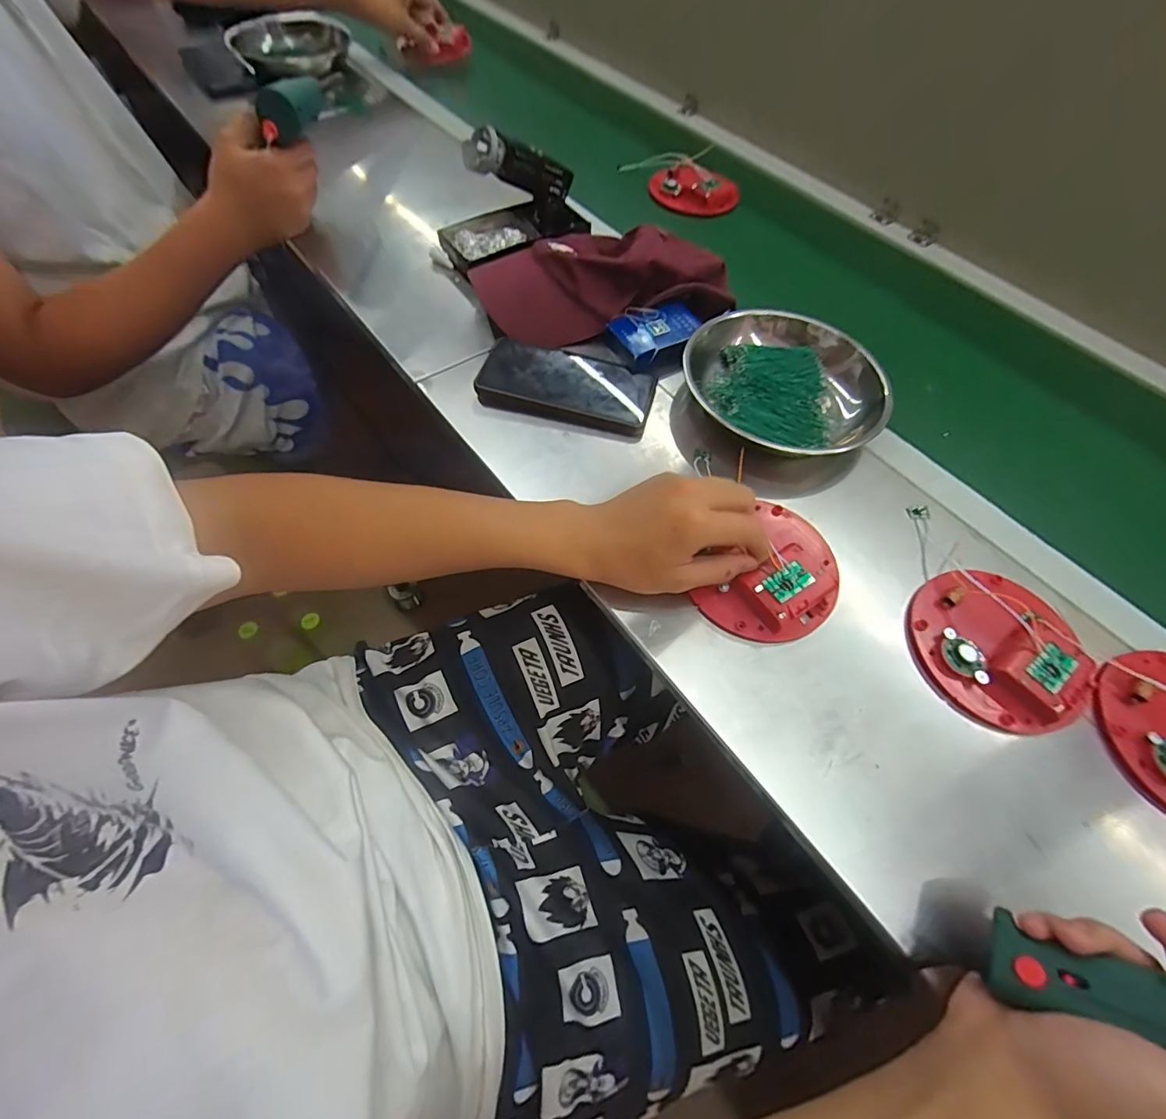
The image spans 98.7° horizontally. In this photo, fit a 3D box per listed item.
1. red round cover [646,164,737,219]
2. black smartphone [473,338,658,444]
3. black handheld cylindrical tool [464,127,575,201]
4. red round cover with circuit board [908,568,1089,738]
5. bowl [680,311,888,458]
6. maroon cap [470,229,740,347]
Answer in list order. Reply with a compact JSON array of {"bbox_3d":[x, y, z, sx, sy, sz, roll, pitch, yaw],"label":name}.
[{"bbox_3d":[0.152,-0.515,0.696,0.121,0.029,0.087,12,59,3],"label":"red round cover"},{"bbox_3d":[-0.017,-0.167,0.479,0.164,0.023,0.087,15,59,5],"label":"black smartphone"},{"bbox_3d":[-0.067,-0.423,0.541,0.130,0.044,0.041,-18,58,-45],"label":"black handheld cylindrical tool"},{"bbox_3d":[0.309,0.059,0.369,0.124,0.027,0.116,2,59,-3],"label":"red round cover with circuit board"},{"bbox_3d":[0.186,-0.169,0.475,0.171,0.058,0.172,2,59,-3],"label":"bowl"},{"bbox_3d":[0.021,-0.304,0.541,0.274,0.078,0.134,-10,60,-10],"label":"maroon cap"}]

